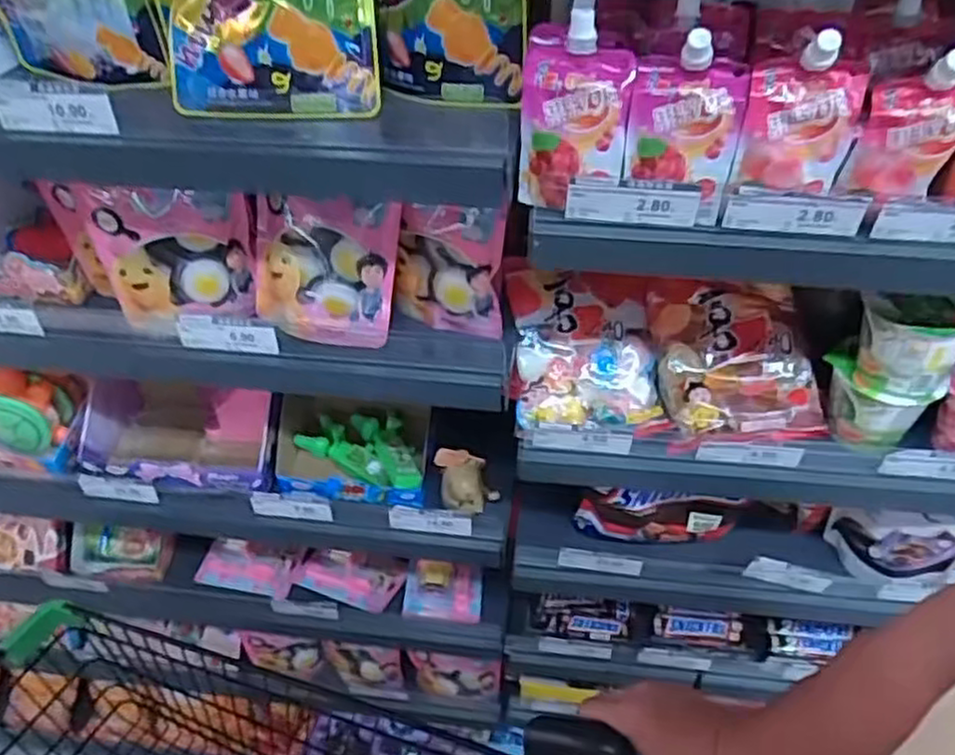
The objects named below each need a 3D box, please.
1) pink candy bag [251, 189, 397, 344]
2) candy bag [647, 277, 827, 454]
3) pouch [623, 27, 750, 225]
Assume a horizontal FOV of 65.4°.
[{"bbox_3d":[-0.154,-0.106,0.729,0.145,0.140,0.028,10,18,9],"label":"pink candy bag"},{"bbox_3d":[0.269,-0.022,0.788,0.155,0.028,0.181,-8,81,9],"label":"candy bag"},{"bbox_3d":[0.151,-0.188,0.547,0.077,0.125,0.034,6,43,7],"label":"pouch"}]

